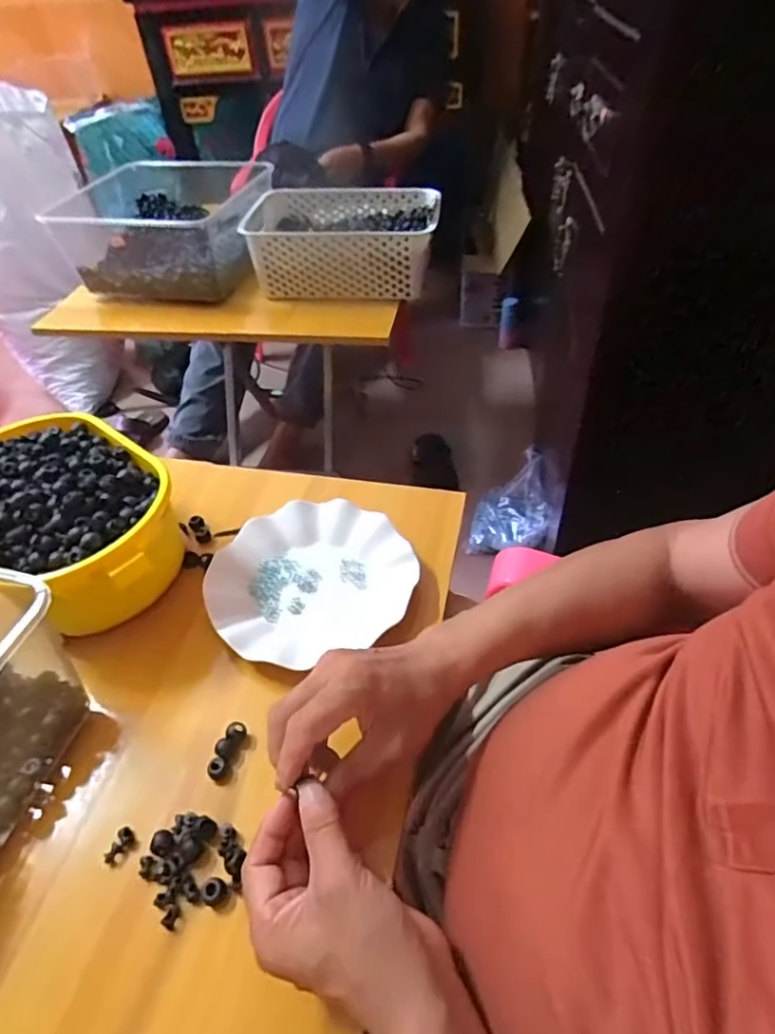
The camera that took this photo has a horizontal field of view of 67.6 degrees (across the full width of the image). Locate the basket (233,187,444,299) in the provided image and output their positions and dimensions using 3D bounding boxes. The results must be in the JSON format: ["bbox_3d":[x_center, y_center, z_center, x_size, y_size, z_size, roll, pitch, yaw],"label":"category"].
[{"bbox_3d":[-0.074,-0.460,0.976,0.303,0.110,0.213,-1,46,4],"label":"basket"}]

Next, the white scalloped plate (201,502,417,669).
[{"bbox_3d":[-0.070,0.056,0.533,0.177,0.024,0.168,-22,48,-16],"label":"white scalloped plate"}]

